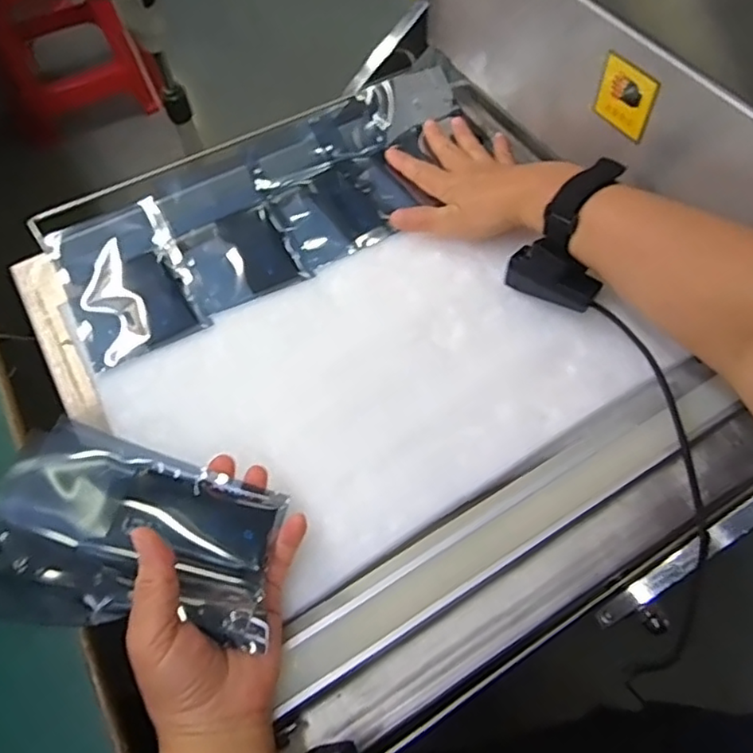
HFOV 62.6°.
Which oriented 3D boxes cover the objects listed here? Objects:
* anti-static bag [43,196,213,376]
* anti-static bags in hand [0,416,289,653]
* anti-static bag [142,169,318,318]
[{"bbox_3d":[-0.209,-0.079,0.512,0.100,0.022,0.140,-25,61,-13],"label":"anti-static bag"},{"bbox_3d":[-0.134,0.093,0.351,0.154,0.020,0.111,23,46,-11],"label":"anti-static bags in hand"},{"bbox_3d":[-0.133,-0.120,0.536,0.099,0.020,0.132,-27,61,-14],"label":"anti-static bag"}]

